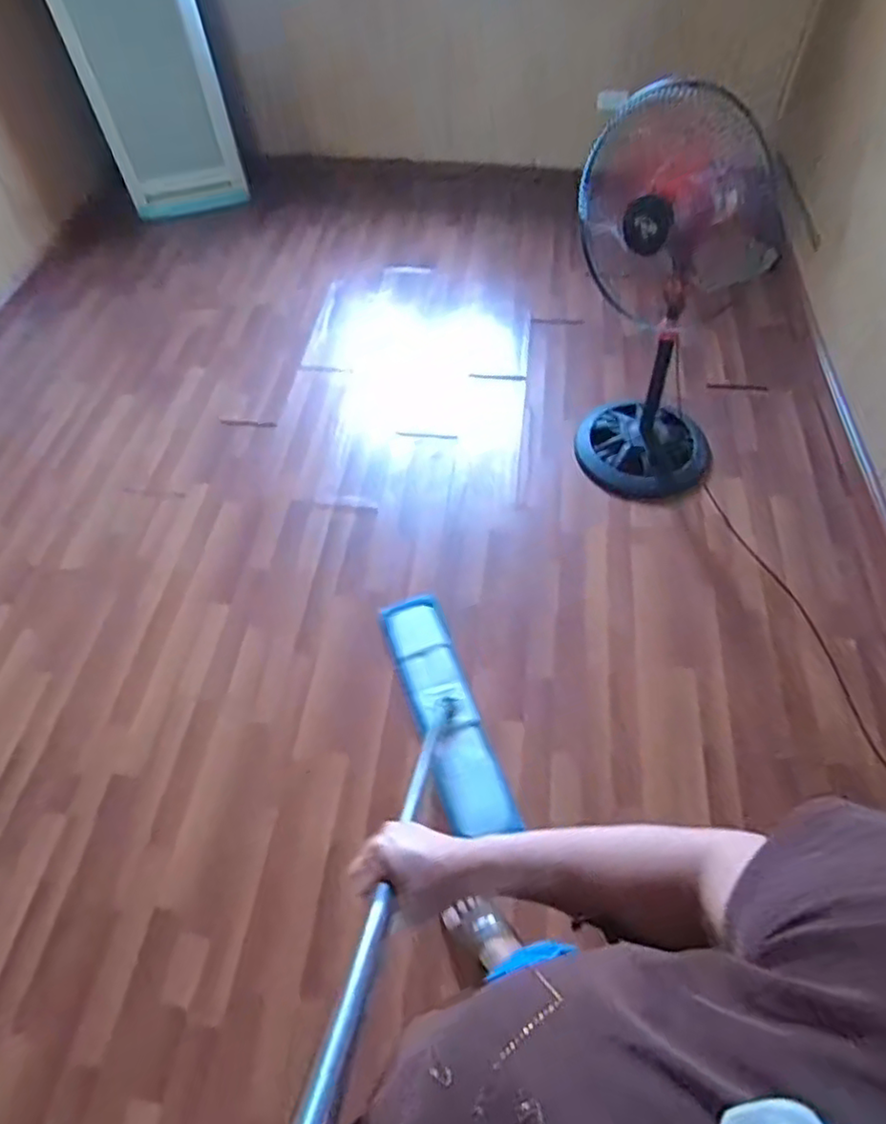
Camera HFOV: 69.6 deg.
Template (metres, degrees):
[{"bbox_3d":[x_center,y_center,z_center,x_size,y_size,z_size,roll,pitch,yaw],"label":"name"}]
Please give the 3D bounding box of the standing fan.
[{"bbox_3d":[0.536,-0.617,1.566,0.449,0.934,0.382,17,59,14],"label":"standing fan"}]

